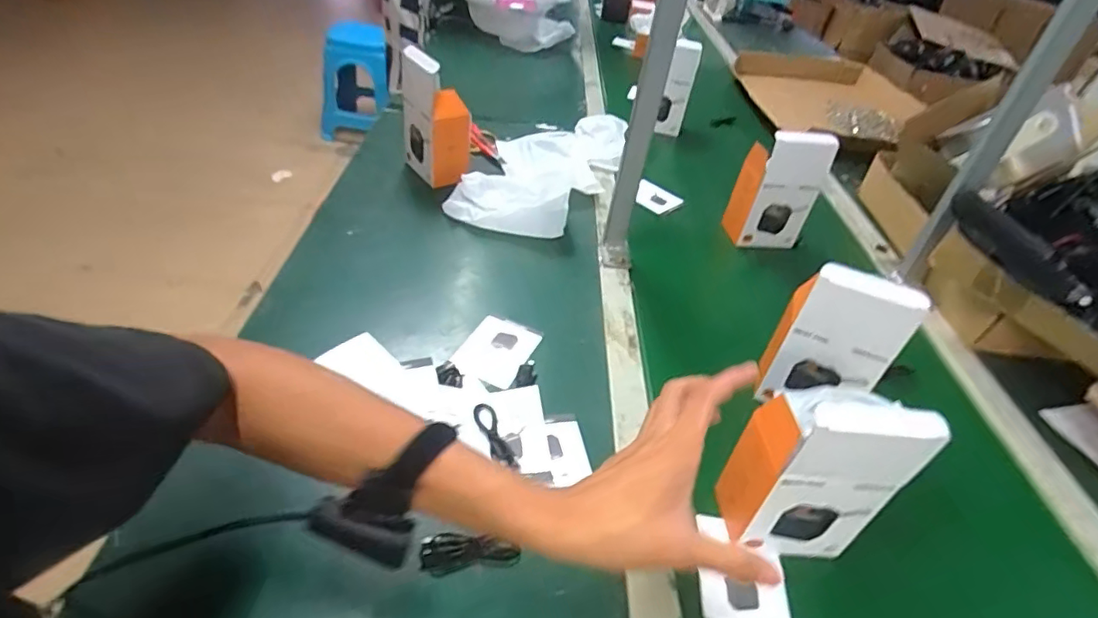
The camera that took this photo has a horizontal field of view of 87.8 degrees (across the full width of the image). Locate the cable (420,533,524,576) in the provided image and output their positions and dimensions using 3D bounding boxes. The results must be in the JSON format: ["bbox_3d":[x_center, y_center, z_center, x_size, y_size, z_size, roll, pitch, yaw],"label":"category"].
[{"bbox_3d":[-0.061,0.189,0.444,0.075,0.020,0.023,-1,41,-10],"label":"cable"}]

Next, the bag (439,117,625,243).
[{"bbox_3d":[-0.004,-0.245,0.935,0.198,0.057,0.421,16,41,9],"label":"bag"}]

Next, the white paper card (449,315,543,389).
[{"bbox_3d":[-0.056,0.043,0.624,0.070,0.006,0.101,19,41,13],"label":"white paper card"}]

